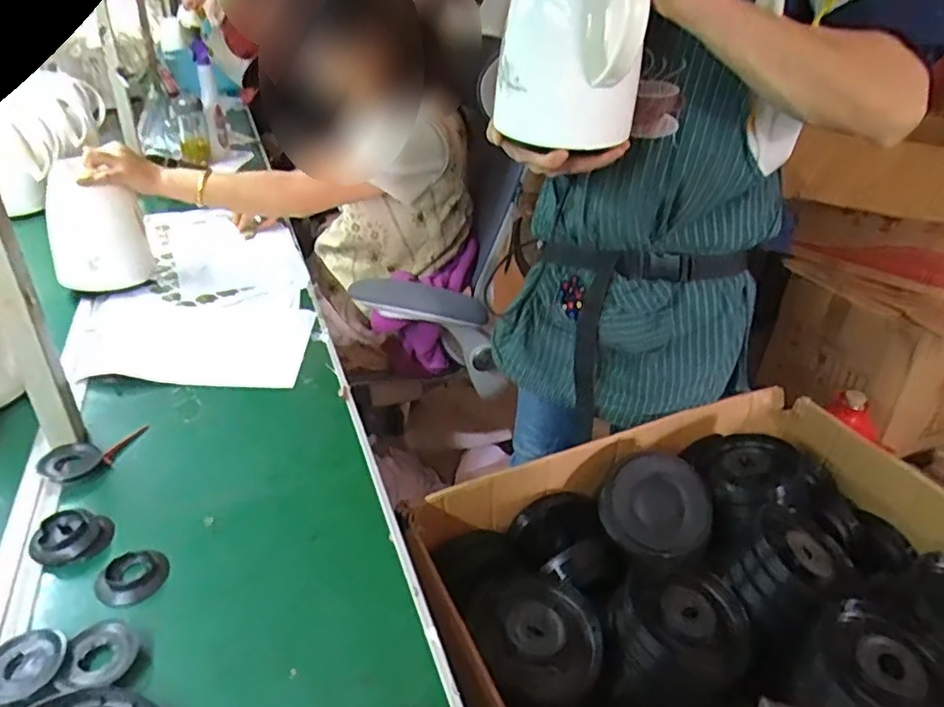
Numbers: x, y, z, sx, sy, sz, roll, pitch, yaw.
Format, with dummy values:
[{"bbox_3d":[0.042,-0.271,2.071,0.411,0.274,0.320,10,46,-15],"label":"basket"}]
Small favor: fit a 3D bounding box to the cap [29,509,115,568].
[{"bbox_3d":[-0.394,0.183,0.613,0.061,0.032,0.049,-10,36,-18],"label":"cap"}]

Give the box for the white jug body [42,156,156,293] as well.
[{"bbox_3d":[-0.623,-0.200,1.027,0.109,0.213,0.148,30,43,35],"label":"white jug body"}]

